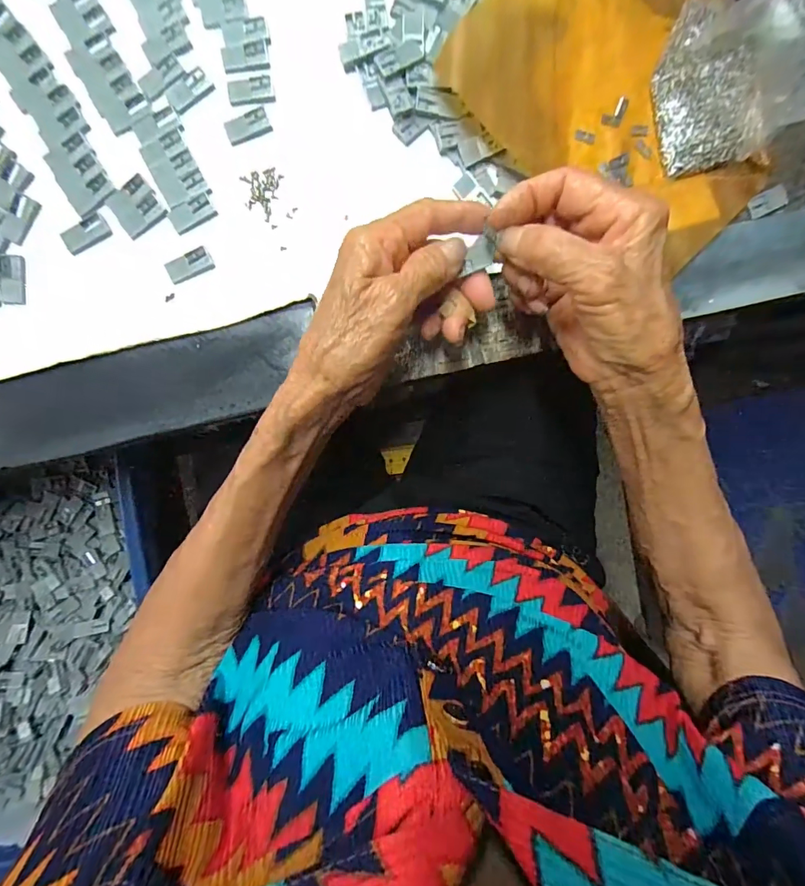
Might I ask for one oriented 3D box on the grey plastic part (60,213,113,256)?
[{"bbox_3d":[-0.190,-0.125,0.265,0.028,0.004,0.016,-37,93,-2],"label":"grey plastic part"}]

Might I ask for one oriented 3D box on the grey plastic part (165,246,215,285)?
[{"bbox_3d":[-0.130,-0.108,0.269,0.027,0.004,0.014,-30,93,-3],"label":"grey plastic part"}]

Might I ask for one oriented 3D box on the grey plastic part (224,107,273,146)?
[{"bbox_3d":[-0.094,-0.192,0.266,0.026,0.004,0.014,-26,93,-3],"label":"grey plastic part"}]

